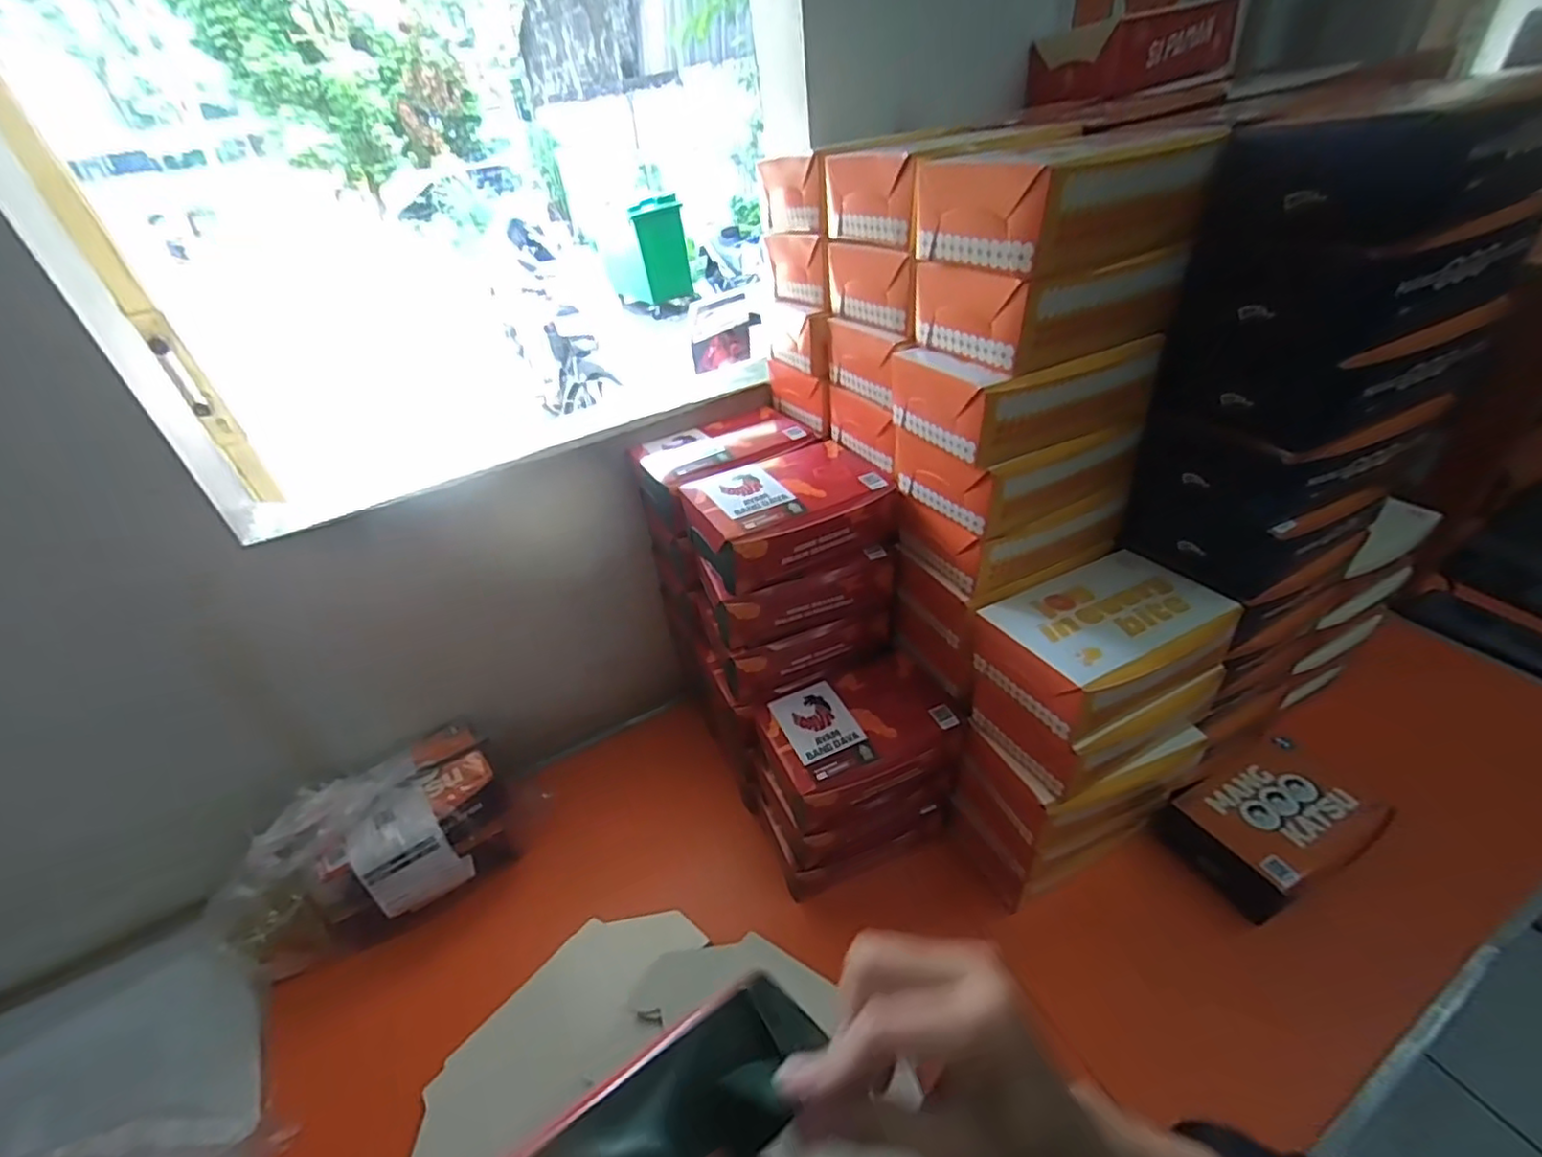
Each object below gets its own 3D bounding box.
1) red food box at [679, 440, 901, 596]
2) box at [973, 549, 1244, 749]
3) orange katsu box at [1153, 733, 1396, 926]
[{"bbox_3d":[0.015,-0.064,0.614,0.184,0.060,0.121,-24,40,-20],"label":"red food box"},{"bbox_3d":[0.270,0.045,0.533,0.169,0.061,0.117,-21,39,-17],"label":"box"},{"bbox_3d":[0.496,0.241,0.642,0.179,0.063,0.116,-21,39,-17],"label":"orange katsu box"}]

